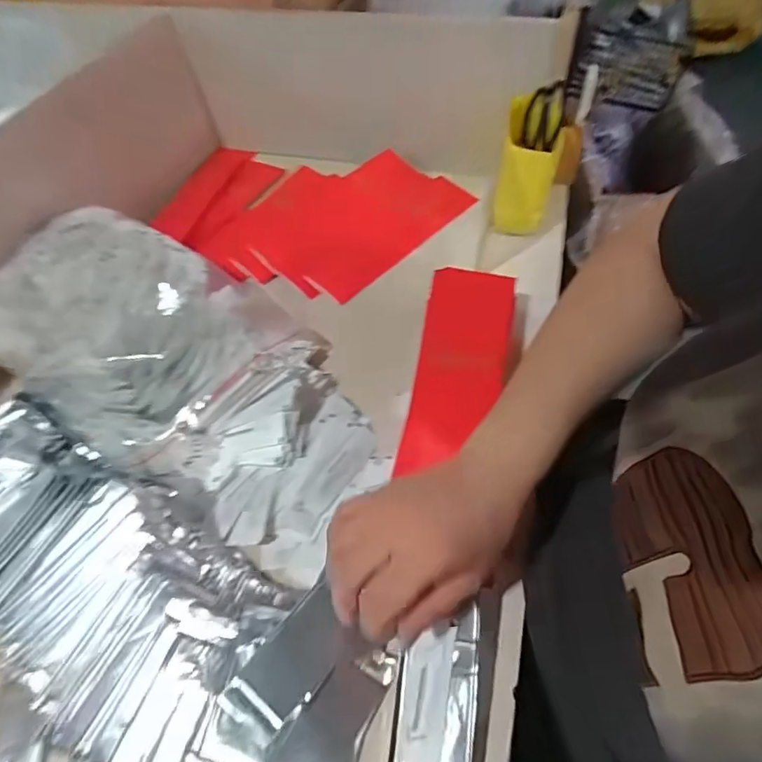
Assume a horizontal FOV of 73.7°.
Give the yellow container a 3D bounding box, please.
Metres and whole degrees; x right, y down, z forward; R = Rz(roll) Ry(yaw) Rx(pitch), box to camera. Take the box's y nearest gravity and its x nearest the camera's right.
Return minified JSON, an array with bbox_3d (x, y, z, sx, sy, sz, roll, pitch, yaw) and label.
[{"bbox_3d":[0.192,-0.273,0.671,0.066,0.140,0.129,6,54,10],"label":"yellow container"}]

